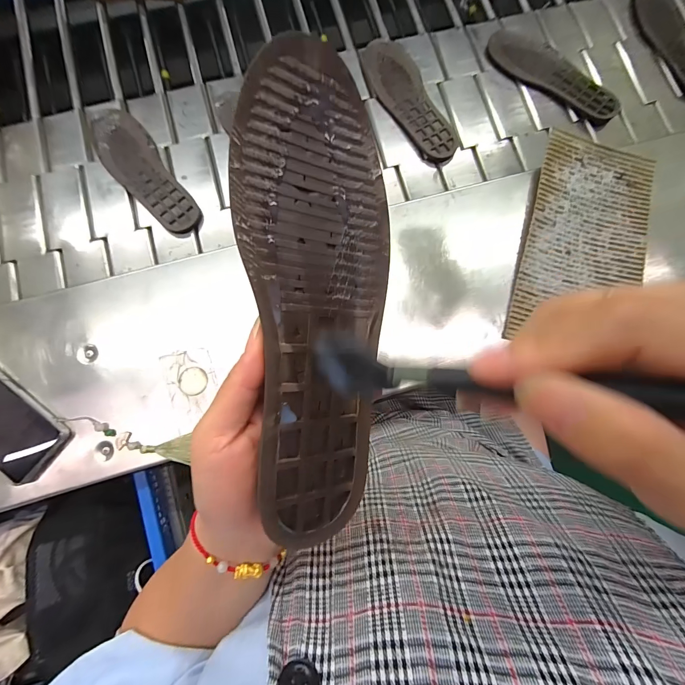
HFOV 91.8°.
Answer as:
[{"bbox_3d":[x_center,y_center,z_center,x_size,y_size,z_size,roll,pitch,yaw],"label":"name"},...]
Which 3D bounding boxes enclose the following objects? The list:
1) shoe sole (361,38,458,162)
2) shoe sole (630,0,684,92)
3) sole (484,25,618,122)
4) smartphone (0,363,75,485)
[{"bbox_3d":[0.104,-0.388,0.533,0.082,0.014,0.233,-22,80,-4],"label":"shoe sole"},{"bbox_3d":[0.562,-0.514,0.562,0.093,0.014,0.233,-17,81,-3],"label":"shoe sole"},{"bbox_3d":[0.344,-0.439,0.543,0.229,0.019,0.079,36,82,5],"label":"sole"},{"bbox_3d":[-0.408,0.087,0.392,0.165,0.018,0.078,37,81,6],"label":"smartphone"}]

